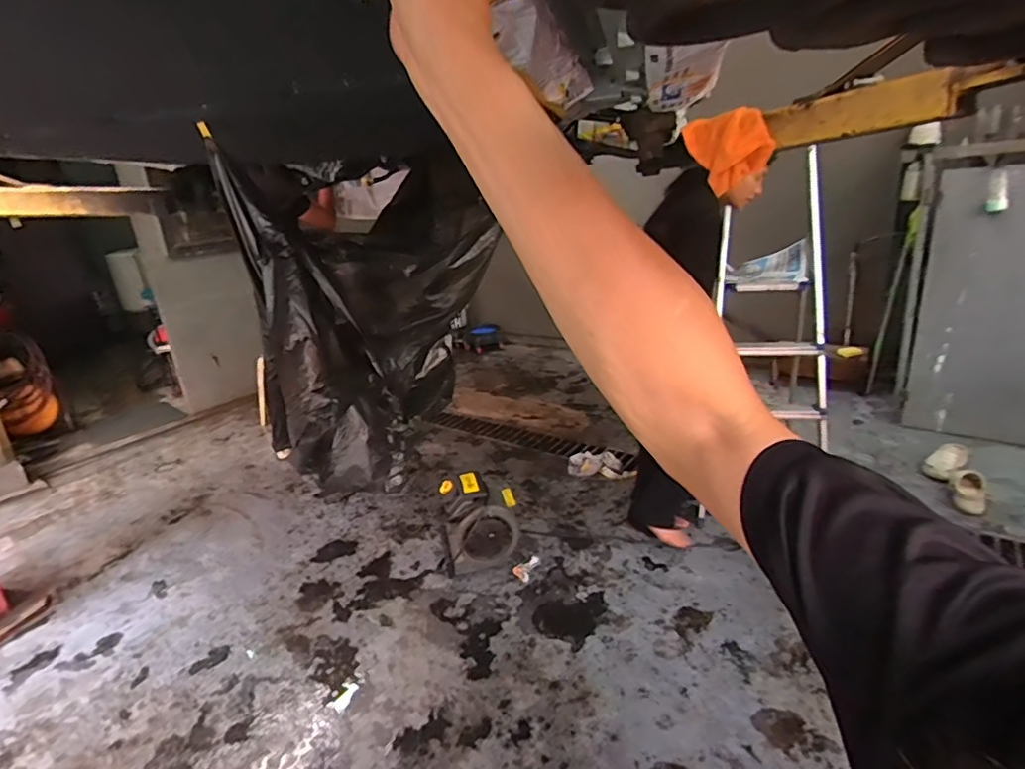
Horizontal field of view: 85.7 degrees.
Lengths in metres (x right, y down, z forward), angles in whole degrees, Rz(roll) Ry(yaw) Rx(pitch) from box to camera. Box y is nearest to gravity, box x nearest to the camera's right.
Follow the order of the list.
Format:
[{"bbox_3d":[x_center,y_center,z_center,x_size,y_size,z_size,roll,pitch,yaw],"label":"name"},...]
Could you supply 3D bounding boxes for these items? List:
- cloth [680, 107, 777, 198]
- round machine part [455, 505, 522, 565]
[{"bbox_3d":[0.472,-0.538,1.221,0.060,0.189,0.180,-24,-5,-36],"label":"cloth"},{"bbox_3d":[-0.074,0.486,1.781,0.196,0.190,0.055,16,4,-15],"label":"round machine part"}]

